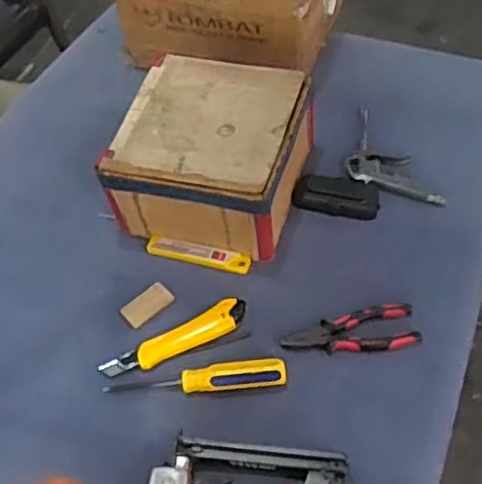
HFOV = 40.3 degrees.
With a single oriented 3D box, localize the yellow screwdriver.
[{"bbox_3d":[-0.050,0.152,0.726,0.197,0.029,0.028,-5,54,-2],"label":"yellow screwdriver"}]

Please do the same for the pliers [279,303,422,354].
[{"bbox_3d":[0.128,0.105,0.753,0.156,0.026,0.054,-12,55,-7],"label":"pliers"}]

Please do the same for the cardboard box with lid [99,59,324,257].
[{"bbox_3d":[-0.036,-0.116,0.861,0.220,0.116,0.227,13,55,13],"label":"cardboard box with lid"}]

